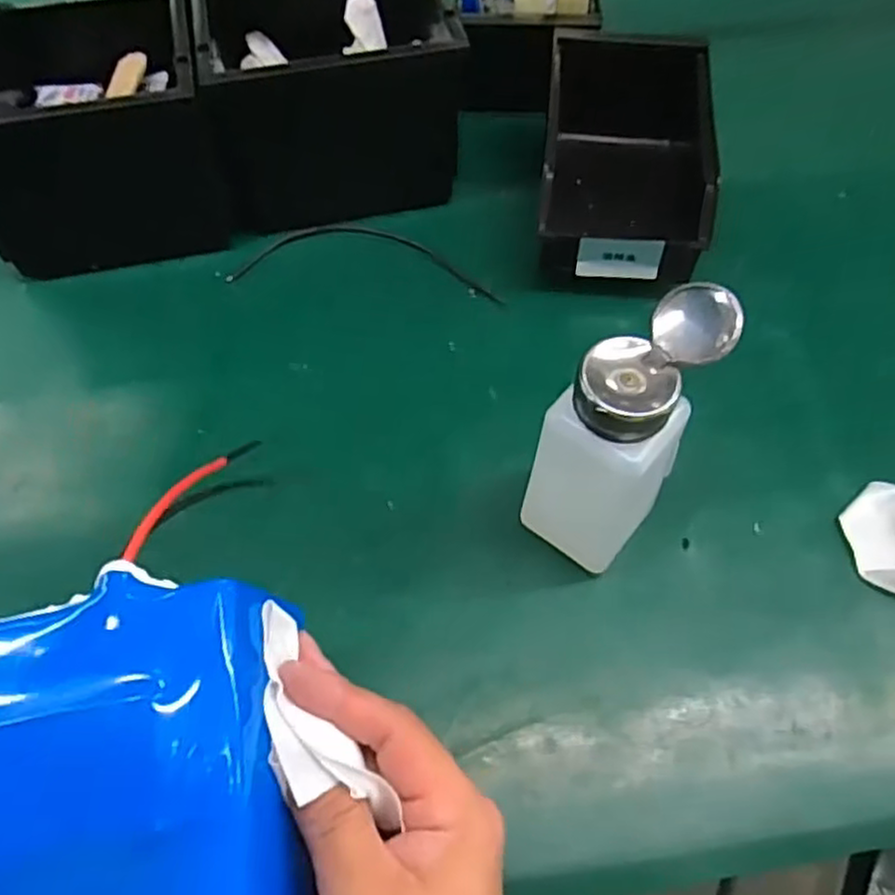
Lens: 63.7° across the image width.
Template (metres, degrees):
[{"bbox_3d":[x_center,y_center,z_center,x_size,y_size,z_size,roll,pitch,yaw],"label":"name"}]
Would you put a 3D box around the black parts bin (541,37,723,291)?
[{"bbox_3d":[0.114,-0.187,0.476,0.100,0.073,0.183,5,60,3],"label":"black parts bin"}]

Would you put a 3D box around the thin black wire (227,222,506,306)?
[{"bbox_3d":[-0.051,-0.128,0.483,0.178,0.004,0.062,5,60,3],"label":"thin black wire"}]

